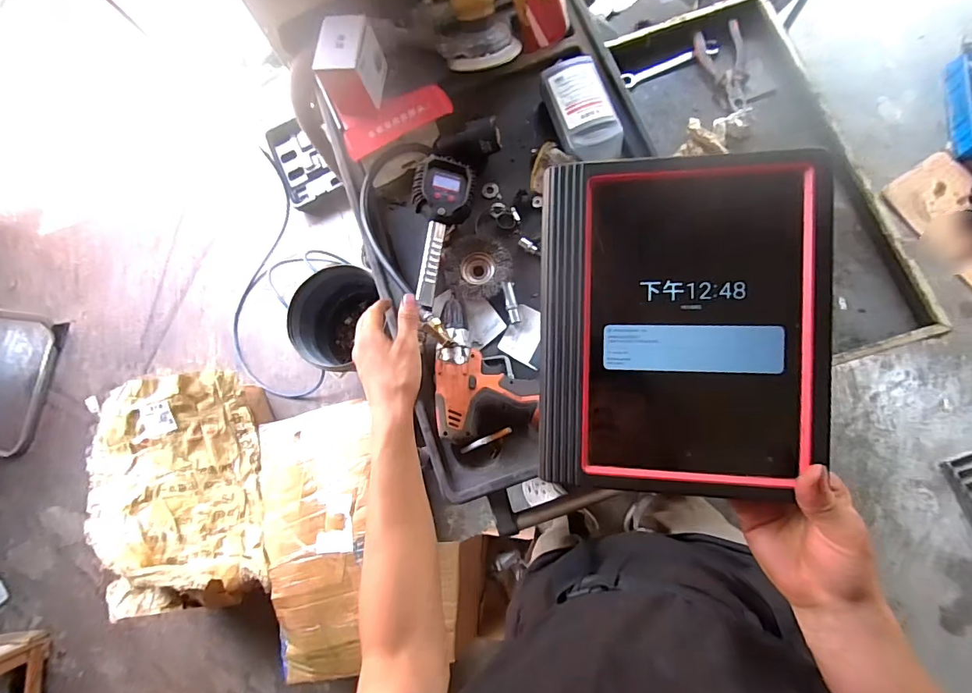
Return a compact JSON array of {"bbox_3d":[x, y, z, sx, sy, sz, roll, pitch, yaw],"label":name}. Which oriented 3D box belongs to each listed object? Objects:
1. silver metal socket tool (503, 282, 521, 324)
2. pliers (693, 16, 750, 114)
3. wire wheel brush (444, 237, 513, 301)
[{"bbox_3d":[0.035,-0.060,0.604,0.016,0.012,0.055,-9,79,5],"label":"silver metal socket tool"},{"bbox_3d":[0.430,-0.495,0.791,0.075,0.022,0.155,-18,83,7],"label":"pliers"},{"bbox_3d":[-0.013,-0.107,0.609,0.089,0.025,0.082,-1,79,6],"label":"wire wheel brush"}]

